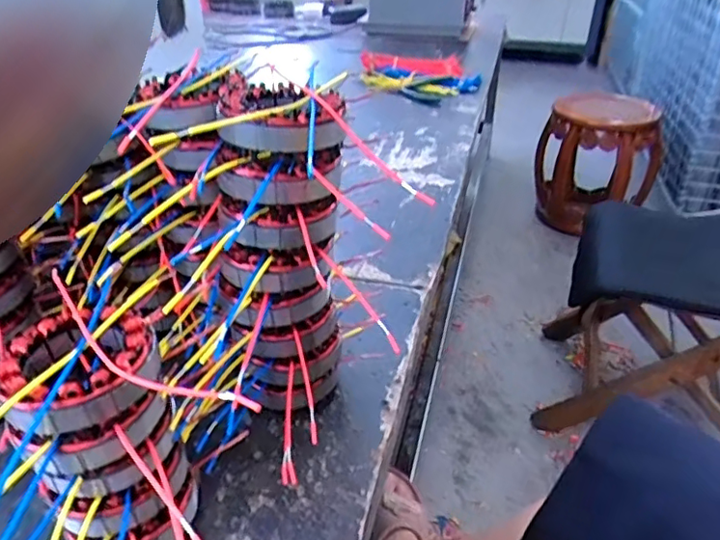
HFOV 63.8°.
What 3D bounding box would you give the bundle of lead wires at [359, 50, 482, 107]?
[{"bbox_3d":[0.119,-0.453,1.348,0.312,0.056,0.184,22,39,30],"label":"bundle of lead wires"}]

